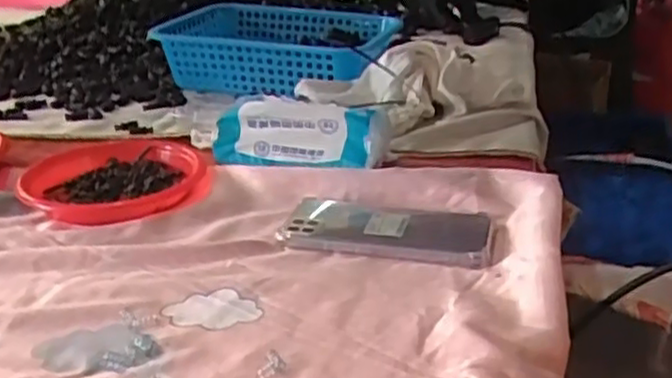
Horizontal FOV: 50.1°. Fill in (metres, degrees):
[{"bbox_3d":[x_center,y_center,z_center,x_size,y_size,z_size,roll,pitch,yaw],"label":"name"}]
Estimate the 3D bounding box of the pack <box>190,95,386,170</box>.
[{"bbox_3d":[-0.037,-0.054,0.698,0.170,0.054,0.070,7,25,22],"label":"pack"}]

